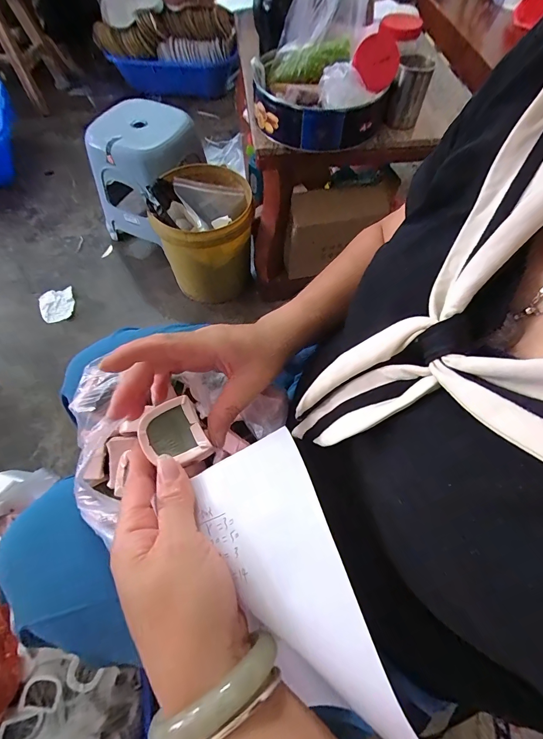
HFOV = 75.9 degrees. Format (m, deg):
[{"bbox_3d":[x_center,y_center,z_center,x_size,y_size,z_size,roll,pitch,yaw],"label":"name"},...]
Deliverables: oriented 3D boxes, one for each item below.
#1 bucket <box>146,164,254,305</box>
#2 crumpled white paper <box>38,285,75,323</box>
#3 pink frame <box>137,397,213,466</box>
[{"bbox_3d":[-0.187,-0.381,1.028,0.251,0.285,0.265,-3,61,-3],"label":"bucket"},{"bbox_3d":[-0.669,-0.203,1.085,0.102,0.023,0.104,-21,63,-12],"label":"crumpled white paper"},{"bbox_3d":[-0.068,0.045,0.241,0.040,0.009,0.047,-25,64,-14],"label":"pink frame"}]

